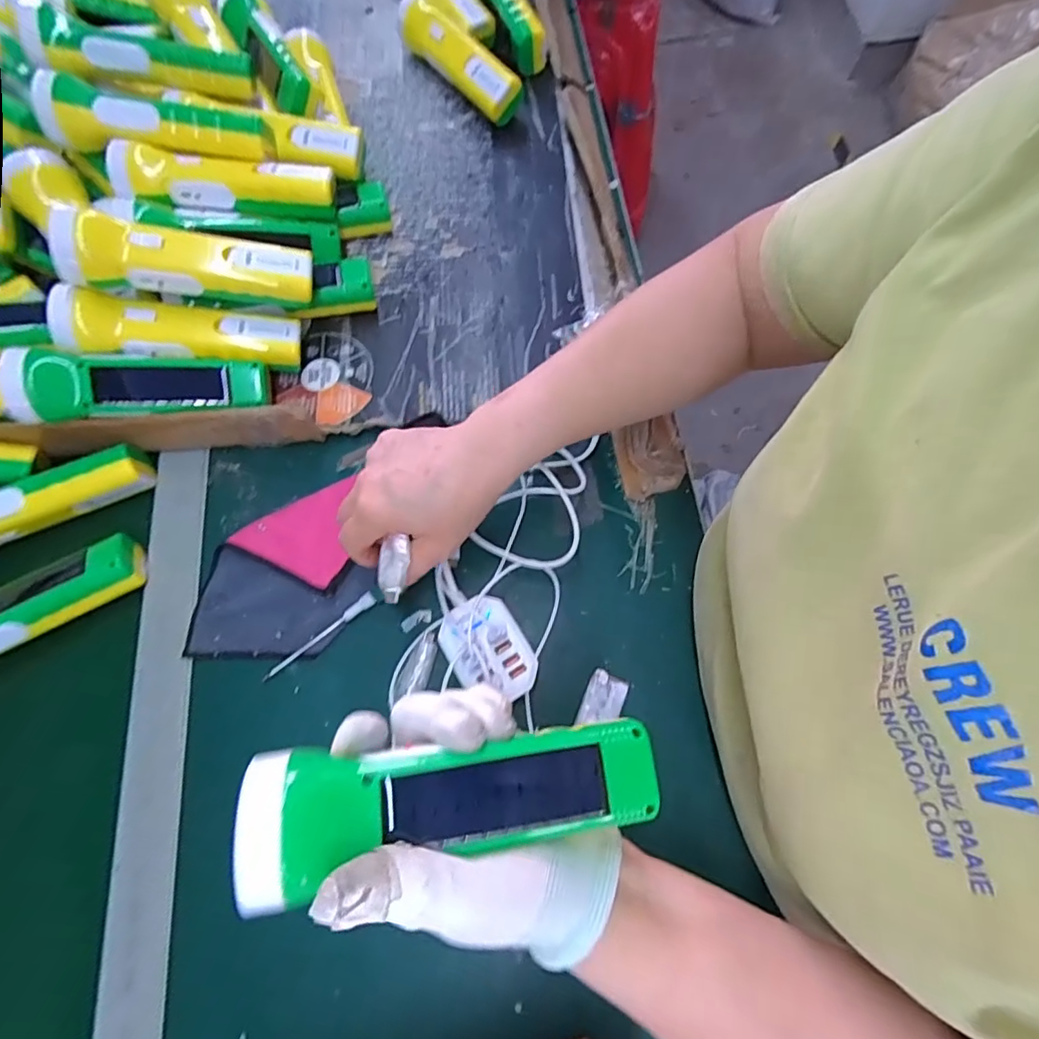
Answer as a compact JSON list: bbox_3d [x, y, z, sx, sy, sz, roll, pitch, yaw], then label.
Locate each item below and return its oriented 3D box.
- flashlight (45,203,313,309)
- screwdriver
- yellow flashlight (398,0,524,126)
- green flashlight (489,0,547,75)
[{"bbox_3d":[-0.249,-0.195,0.416,0.171,0.038,0.047,0,69,-21],"label":"flashlight"},{"bbox_3d":[-0.146,0.086,0.401,0.095,0.008,0.009,-37,74,-12],"label":"screwdriver"},{"bbox_3d":[-0.063,-0.483,0.574,0.046,0.047,0.188,-38,75,-12],"label":"yellow flashlight"},{"bbox_3d":[-0.023,-0.561,0.597,0.045,0.058,0.180,-18,71,-6],"label":"green flashlight"}]

